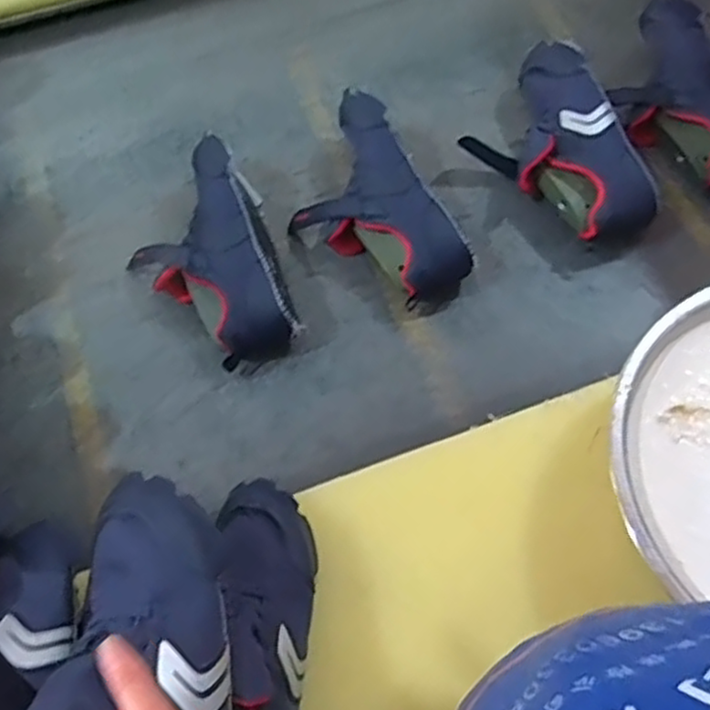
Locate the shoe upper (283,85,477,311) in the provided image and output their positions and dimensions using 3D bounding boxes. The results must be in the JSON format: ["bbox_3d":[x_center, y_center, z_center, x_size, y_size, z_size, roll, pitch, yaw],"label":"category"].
[{"bbox_3d":[0.007,-0.167,0.798,0.139,0.080,0.261,-25,68,-11],"label":"shoe upper"}]

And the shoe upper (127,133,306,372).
[{"bbox_3d":[-0.166,-0.111,0.771,0.158,0.076,0.261,-16,66,-7],"label":"shoe upper"}]

